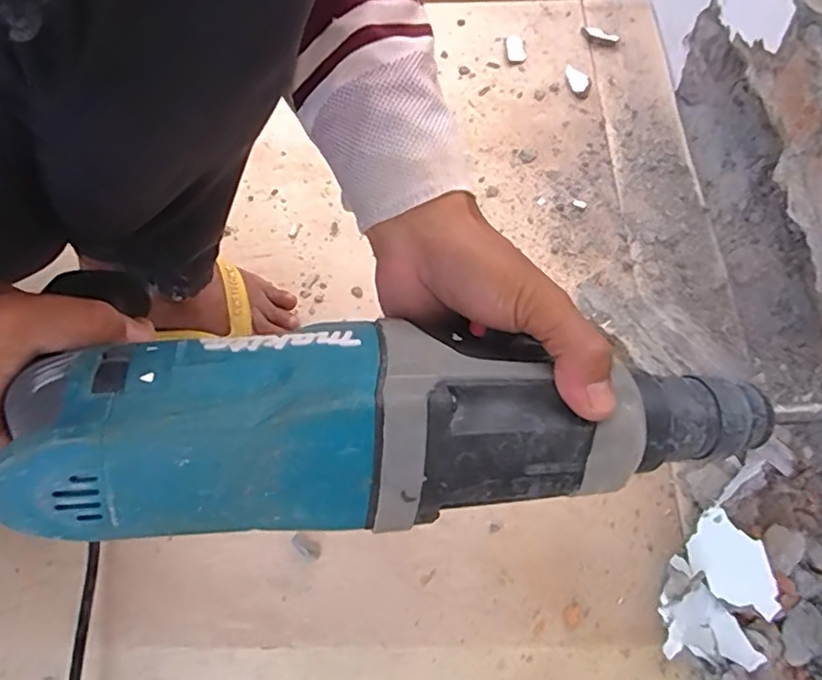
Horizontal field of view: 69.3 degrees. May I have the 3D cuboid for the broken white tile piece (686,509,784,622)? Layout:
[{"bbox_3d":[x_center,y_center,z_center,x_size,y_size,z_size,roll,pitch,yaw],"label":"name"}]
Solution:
[{"bbox_3d":[0.219,0.152,0.401,0.044,0.004,0.065,-46,67,-4],"label":"broken white tile piece"}]

